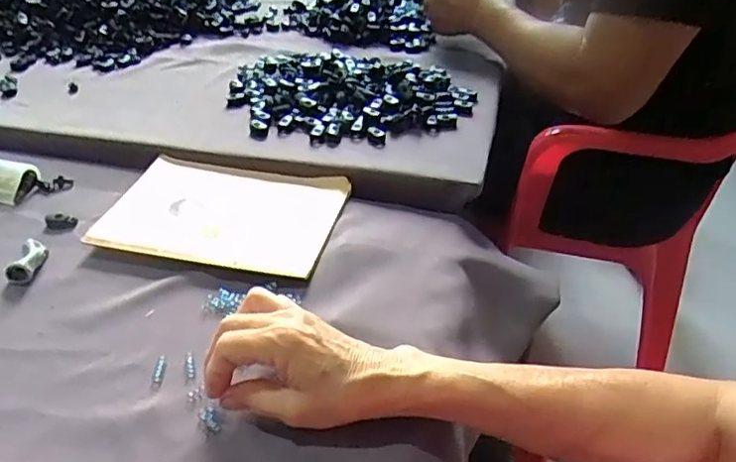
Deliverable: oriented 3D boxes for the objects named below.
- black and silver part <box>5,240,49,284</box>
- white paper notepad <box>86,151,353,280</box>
[{"bbox_3d":[-0.289,0.024,0.506,0.026,0.021,0.046,-1,39,0],"label":"black and silver part"},{"bbox_3d":[-0.133,-0.016,0.548,0.203,0.013,0.131,8,40,11],"label":"white paper notepad"}]

